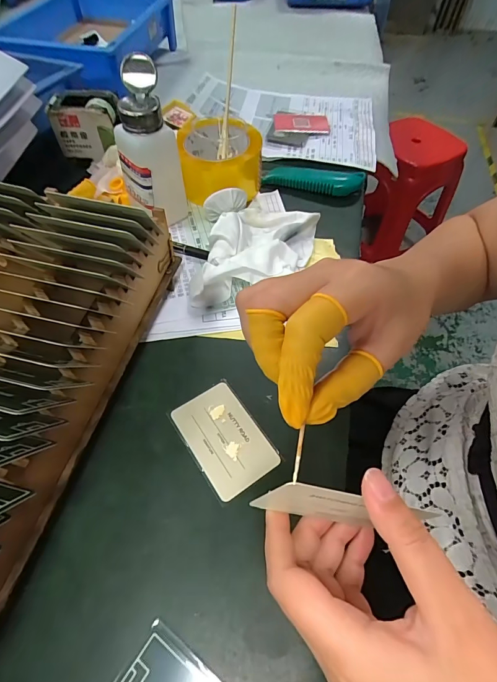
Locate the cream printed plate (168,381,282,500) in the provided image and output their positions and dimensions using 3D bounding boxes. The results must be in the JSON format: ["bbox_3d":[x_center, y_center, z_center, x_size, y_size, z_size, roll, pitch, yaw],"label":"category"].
[{"bbox_3d":[-0.020,0.076,0.285,0.053,0.004,0.084,-29,62,-20],"label":"cream printed plate"}]

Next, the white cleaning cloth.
[{"bbox_3d":[0.011,-0.096,0.380,0.130,0.037,0.136,4,56,0],"label":"white cleaning cloth"}]

